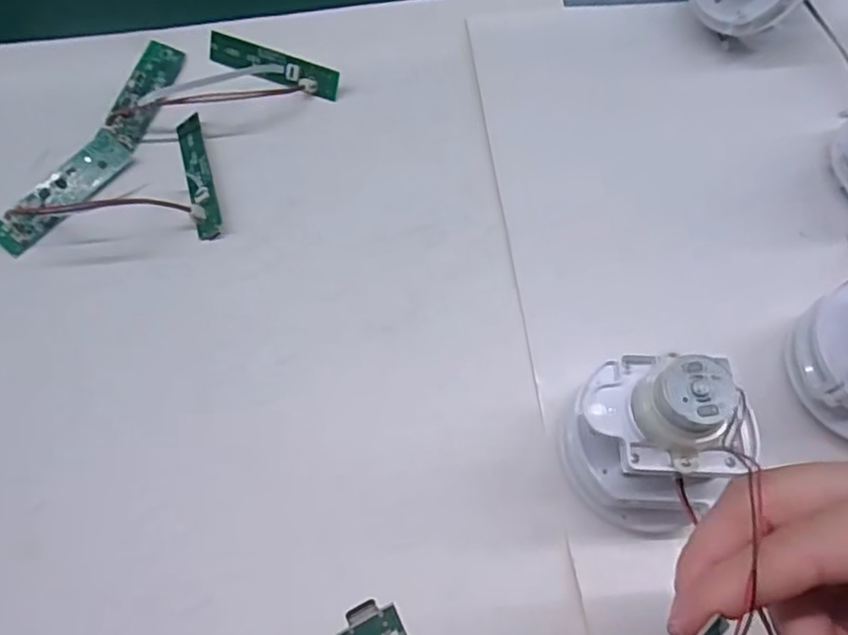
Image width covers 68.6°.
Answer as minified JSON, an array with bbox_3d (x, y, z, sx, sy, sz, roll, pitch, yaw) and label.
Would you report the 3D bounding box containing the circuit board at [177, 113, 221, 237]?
[{"bbox_3d":[-0.127,-0.082,0.348,0.015,0.007,0.087,-18,66,-6],"label":"circuit board"}]

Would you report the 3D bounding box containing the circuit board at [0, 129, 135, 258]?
[{"bbox_3d":[-0.197,-0.069,0.340,0.026,0.007,0.082,43,69,-7],"label":"circuit board"}]

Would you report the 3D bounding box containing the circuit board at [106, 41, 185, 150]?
[{"bbox_3d":[-0.167,-0.134,0.371,0.022,0.004,0.074,19,66,-13],"label":"circuit board"}]

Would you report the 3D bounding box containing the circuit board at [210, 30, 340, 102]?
[{"bbox_3d":[-0.092,-0.153,0.377,0.088,0.008,0.017,22,106,13],"label":"circuit board"}]

